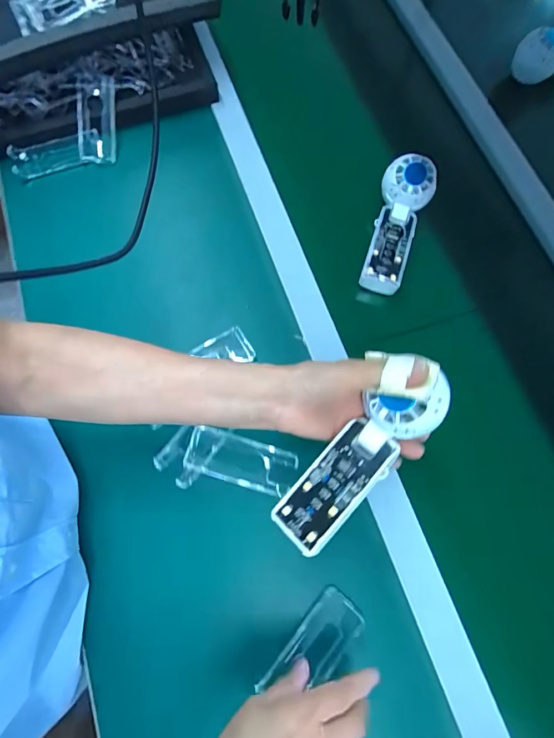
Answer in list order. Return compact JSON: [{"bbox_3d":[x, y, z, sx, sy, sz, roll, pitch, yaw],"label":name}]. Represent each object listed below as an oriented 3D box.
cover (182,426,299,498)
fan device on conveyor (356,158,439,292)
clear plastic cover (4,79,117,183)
[{"bbox_3d":[-0.037,0.093,0.384,0.108,0.010,0.044,16,72,3],"label":"cover"},{"bbox_3d":[0.141,-0.167,0.443,0.056,0.030,0.156,17,86,4],"label":"fan device on conveyor"},{"bbox_3d":[-0.288,-0.328,0.512,0.146,0.021,0.117,-11,90,0],"label":"clear plastic cover"}]

